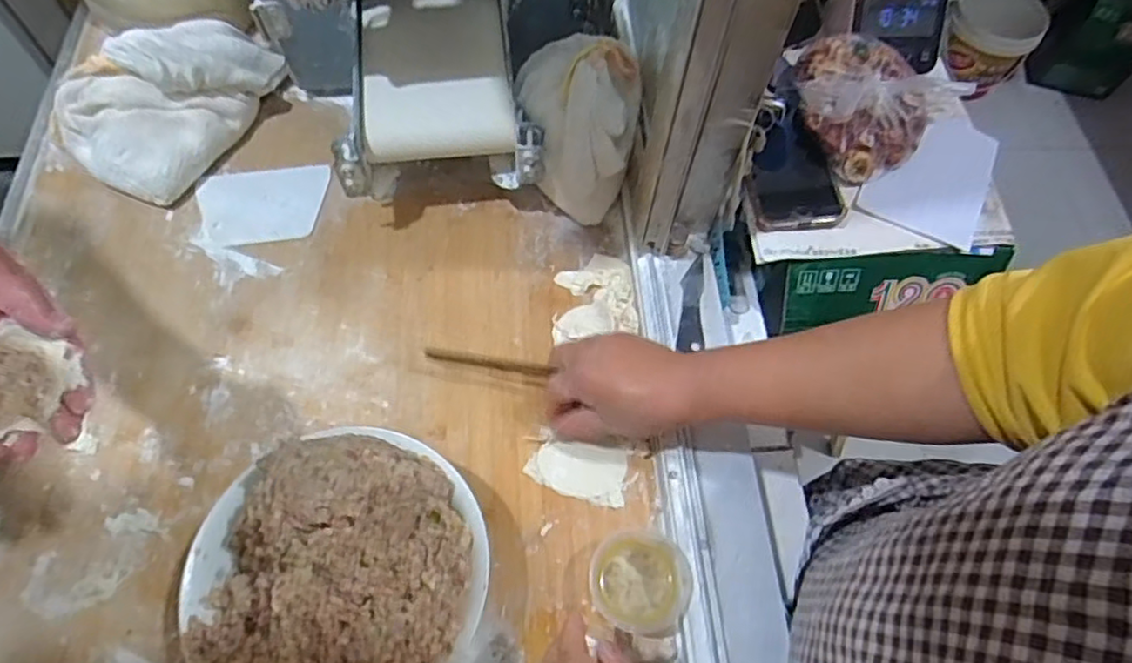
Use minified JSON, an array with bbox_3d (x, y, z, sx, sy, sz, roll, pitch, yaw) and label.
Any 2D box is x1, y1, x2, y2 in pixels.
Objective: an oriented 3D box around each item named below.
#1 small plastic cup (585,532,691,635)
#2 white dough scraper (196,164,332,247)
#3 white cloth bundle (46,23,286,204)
[{"bbox_3d":[0.053,0.185,0.486,0.072,0.032,0.067,1,65,-2],"label":"small plastic cup"},{"bbox_3d":[-0.294,-0.123,0.638,0.125,0.007,0.087,-9,64,-1],"label":"white dough scraper"},{"bbox_3d":[-0.392,-0.237,0.637,0.140,0.086,0.198,26,65,9],"label":"white cloth bundle"}]

